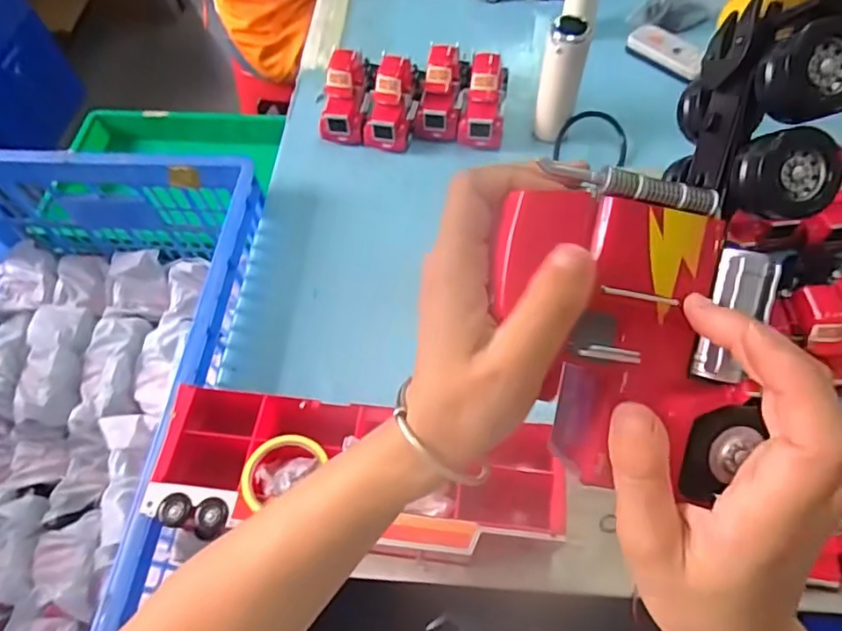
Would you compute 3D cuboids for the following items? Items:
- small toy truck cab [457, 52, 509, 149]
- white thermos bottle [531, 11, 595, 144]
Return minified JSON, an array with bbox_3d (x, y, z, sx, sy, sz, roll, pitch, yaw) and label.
[{"bbox_3d":[0.111,-0.380,0.965,0.077,0.102,0.167,6,61,6],"label":"small toy truck cab"},{"bbox_3d":[0.225,-0.367,0.911,0.064,0.219,0.060,14,62,11],"label":"white thermos bottle"}]

